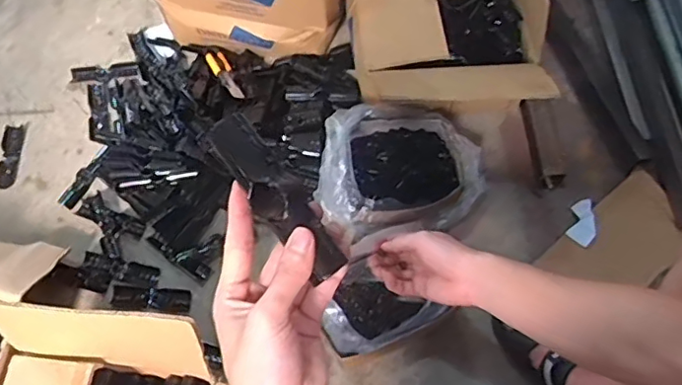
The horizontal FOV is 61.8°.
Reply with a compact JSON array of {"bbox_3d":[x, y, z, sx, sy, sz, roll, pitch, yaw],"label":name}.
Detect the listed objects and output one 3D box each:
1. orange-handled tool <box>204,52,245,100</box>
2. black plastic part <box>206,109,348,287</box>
[{"bbox_3d":[-0.210,-0.215,1.037,0.035,0.014,0.146,-29,52,-9],"label":"orange-handled tool"},{"bbox_3d":[-0.045,-0.001,0.393,0.033,0.020,0.131,-37,80,-13],"label":"black plastic part"}]

